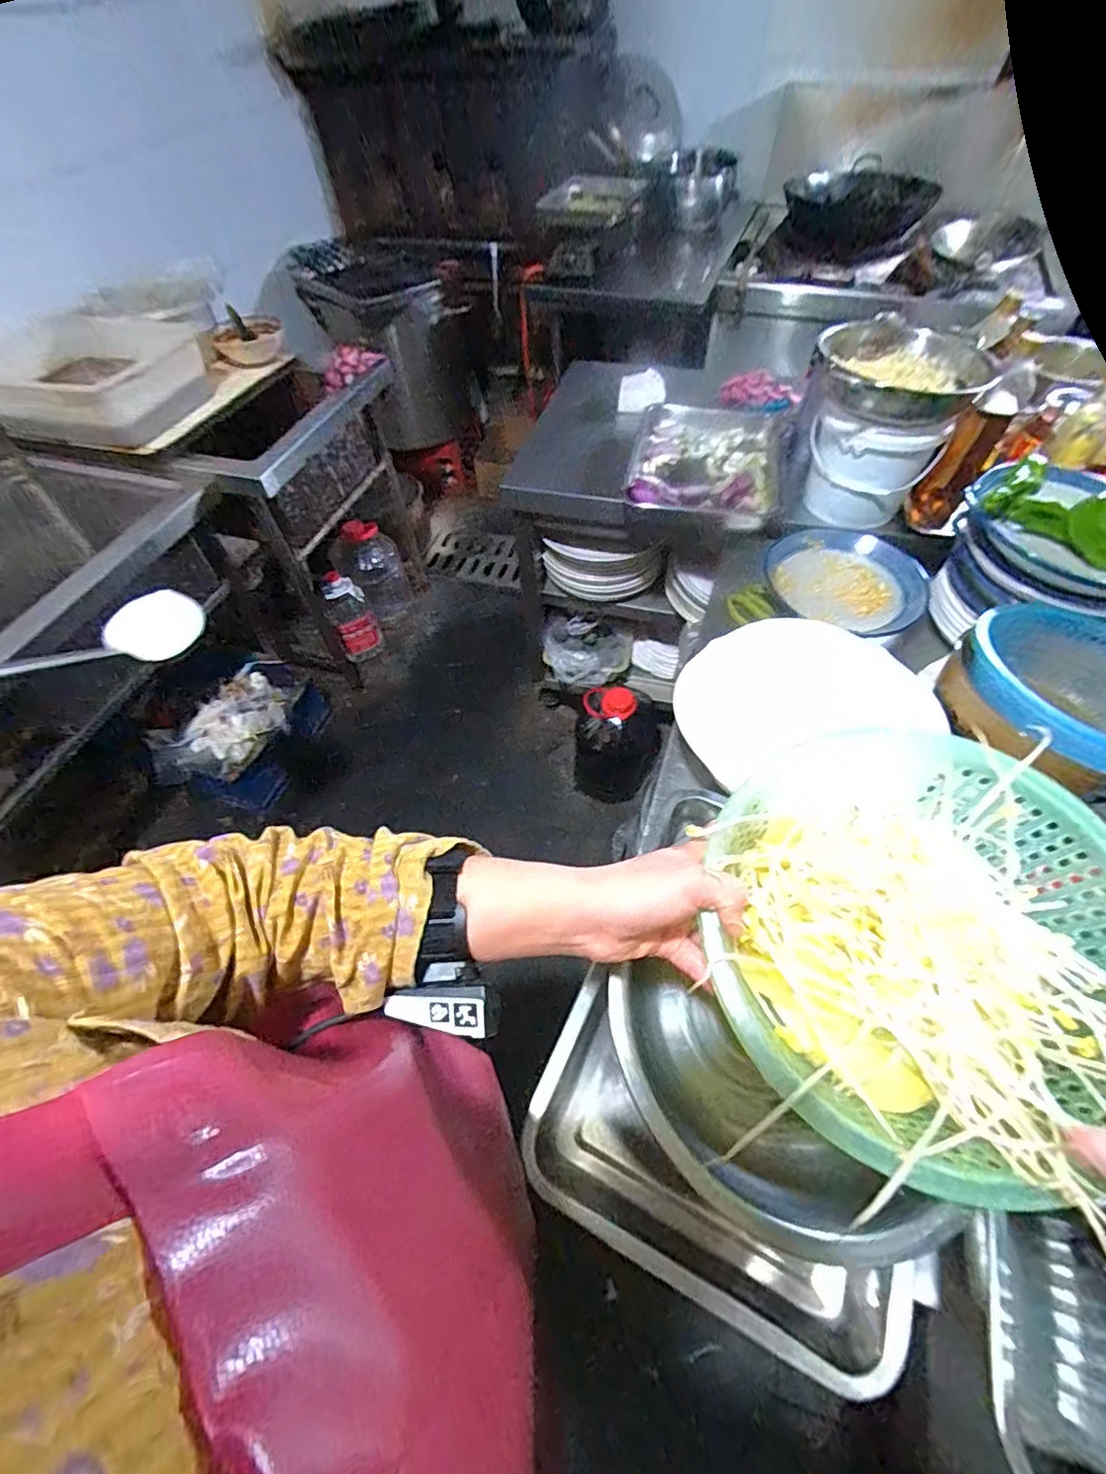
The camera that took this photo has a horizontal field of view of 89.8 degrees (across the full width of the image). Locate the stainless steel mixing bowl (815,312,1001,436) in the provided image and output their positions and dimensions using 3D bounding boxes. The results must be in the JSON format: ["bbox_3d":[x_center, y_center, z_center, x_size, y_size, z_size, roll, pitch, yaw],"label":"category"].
[{"bbox_3d":[0.561,-0.601,0.917,0.239,0.085,0.218,-1,56,2],"label":"stainless steel mixing bowl"}]

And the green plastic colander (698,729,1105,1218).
[{"bbox_3d":[0.222,0.125,0.350,0.240,0.092,0.236,-1,56,2],"label":"green plastic colander"}]

